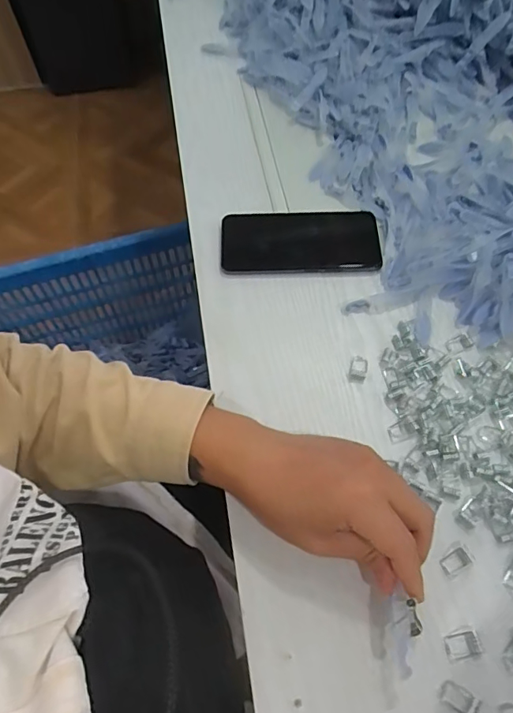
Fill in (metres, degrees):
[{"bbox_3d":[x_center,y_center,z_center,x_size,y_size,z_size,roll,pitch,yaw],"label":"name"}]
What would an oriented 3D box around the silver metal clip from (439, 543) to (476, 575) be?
[{"bbox_3d":[0.147,0.149,0.360,0.025,0.004,0.014,-25,63,-13],"label":"silver metal clip"}]

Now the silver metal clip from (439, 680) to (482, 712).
[{"bbox_3d":[0.132,0.221,0.318,0.024,0.004,0.014,25,64,14],"label":"silver metal clip"}]

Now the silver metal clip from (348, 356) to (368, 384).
[{"bbox_3d":[0.090,0.011,0.431,0.014,0.004,0.027,13,62,8],"label":"silver metal clip"}]

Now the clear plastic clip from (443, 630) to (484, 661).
[{"bbox_3d":[0.140,0.195,0.333,0.024,0.004,0.015,-11,61,-5],"label":"clear plastic clip"}]

